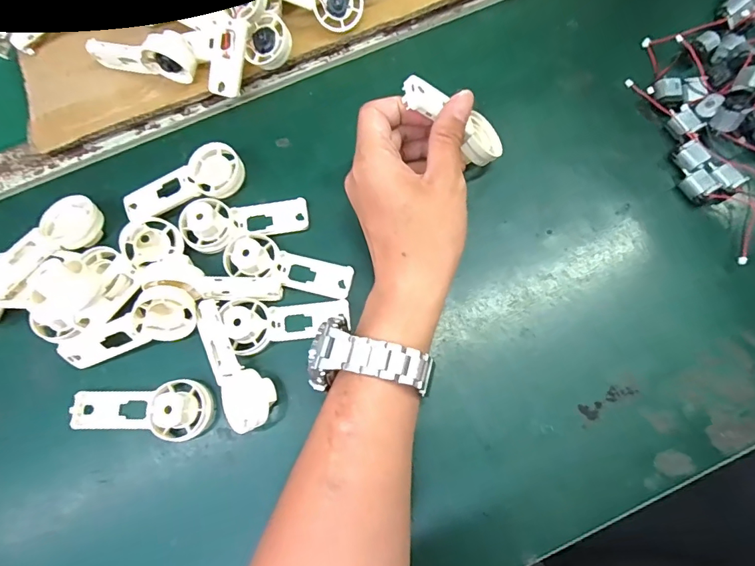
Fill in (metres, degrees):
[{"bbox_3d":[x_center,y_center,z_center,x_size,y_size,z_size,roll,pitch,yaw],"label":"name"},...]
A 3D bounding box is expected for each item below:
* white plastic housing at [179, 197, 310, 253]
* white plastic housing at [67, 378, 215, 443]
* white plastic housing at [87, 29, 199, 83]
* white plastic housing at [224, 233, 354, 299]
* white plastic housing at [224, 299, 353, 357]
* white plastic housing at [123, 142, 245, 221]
[{"bbox_3d":[-0.099,-0.045,0.333,0.090,0.025,0.038,-6,75,0],"label":"white plastic housing"},{"bbox_3d":[-0.159,0.087,0.297,0.093,0.029,0.038,-6,75,0],"label":"white plastic housing"},{"bbox_3d":[-0.188,-0.182,0.360,0.087,0.034,0.024,8,75,16],"label":"white plastic housing"},{"bbox_3d":[-0.064,-0.012,0.326,0.091,0.018,0.031,15,76,-8],"label":"white plastic housing"},{"bbox_3d":[-0.064,0.025,0.317,0.086,0.018,0.038,-7,75,-13],"label":"white plastic housing"},{"bbox_3d":[-0.147,-0.074,0.343,0.091,0.024,0.041,-21,76,-4],"label":"white plastic housing"}]

